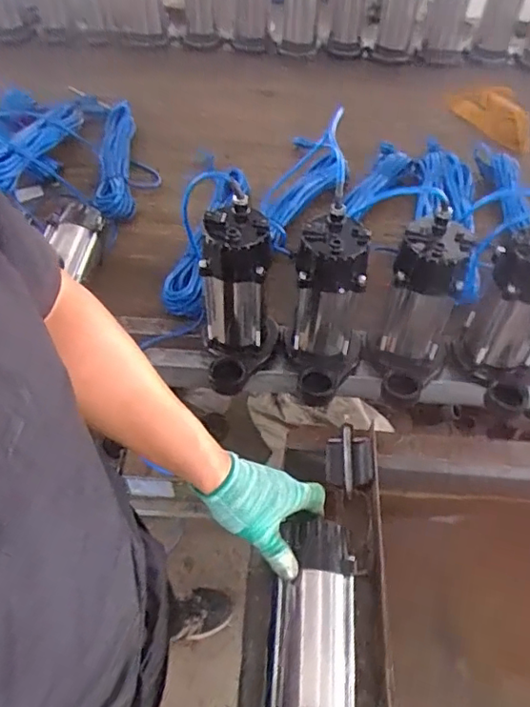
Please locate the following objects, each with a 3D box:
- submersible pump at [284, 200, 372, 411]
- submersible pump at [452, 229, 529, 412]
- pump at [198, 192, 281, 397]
[{"bbox_3d":[0.084,-0.048,0.781,0.113,0.251,0.145,17,53,12],"label":"submersible pump"},{"bbox_3d":[0.345,-0.039,0.771,0.109,0.223,0.147,5,51,2],"label":"submersible pump"},{"bbox_3d":[-0.034,-0.073,0.785,0.110,0.228,0.156,-3,51,-4],"label":"pump"}]

